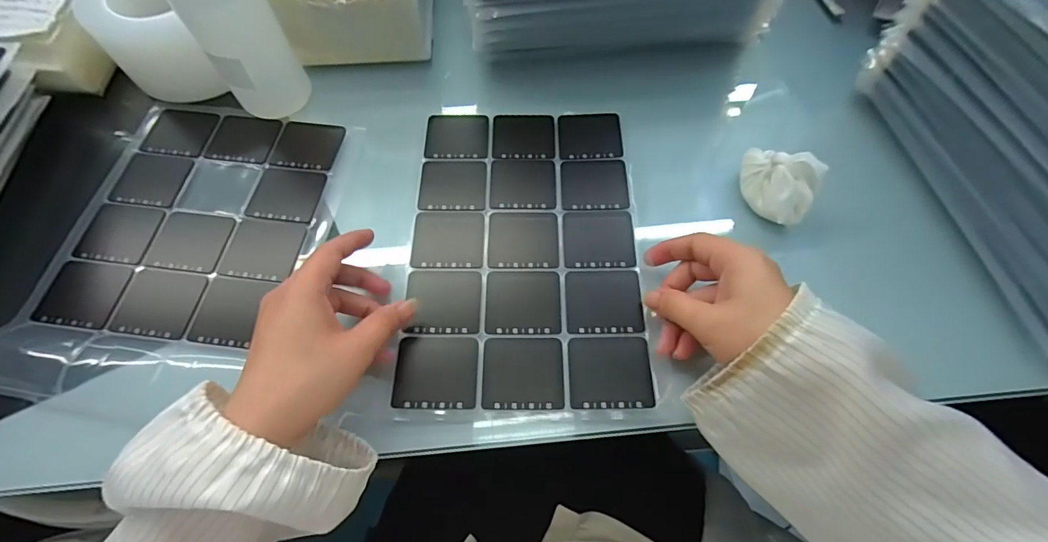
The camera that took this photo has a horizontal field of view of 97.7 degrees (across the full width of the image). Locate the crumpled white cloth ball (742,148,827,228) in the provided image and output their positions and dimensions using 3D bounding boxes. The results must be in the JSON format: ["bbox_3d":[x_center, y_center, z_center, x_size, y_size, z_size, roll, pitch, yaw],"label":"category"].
[{"bbox_3d":[0.195,-0.069,0.354,0.060,0.043,0.046,38,69,17],"label":"crumpled white cloth ball"}]

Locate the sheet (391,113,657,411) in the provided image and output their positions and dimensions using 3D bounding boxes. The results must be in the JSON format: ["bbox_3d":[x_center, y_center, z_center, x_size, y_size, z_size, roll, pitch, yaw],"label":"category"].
[{"bbox_3d":[0.000,-0.025,0.360,0.173,0.006,0.256,0,64,0],"label":"sheet"}]

